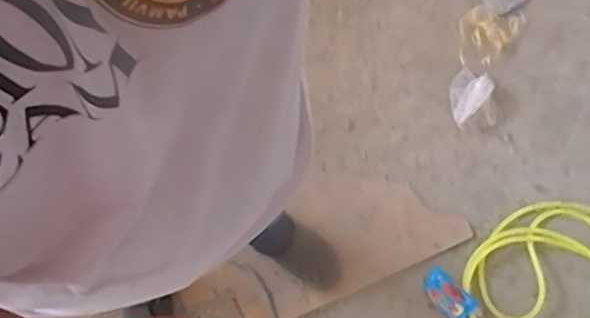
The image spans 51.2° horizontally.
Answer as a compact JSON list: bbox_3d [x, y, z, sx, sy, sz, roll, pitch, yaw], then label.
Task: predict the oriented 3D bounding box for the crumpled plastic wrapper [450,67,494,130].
[{"bbox_3d":[0.440,-0.165,1.602,0.097,0.018,0.143,38,77,10],"label":"crumpled plastic wrapper"}]

